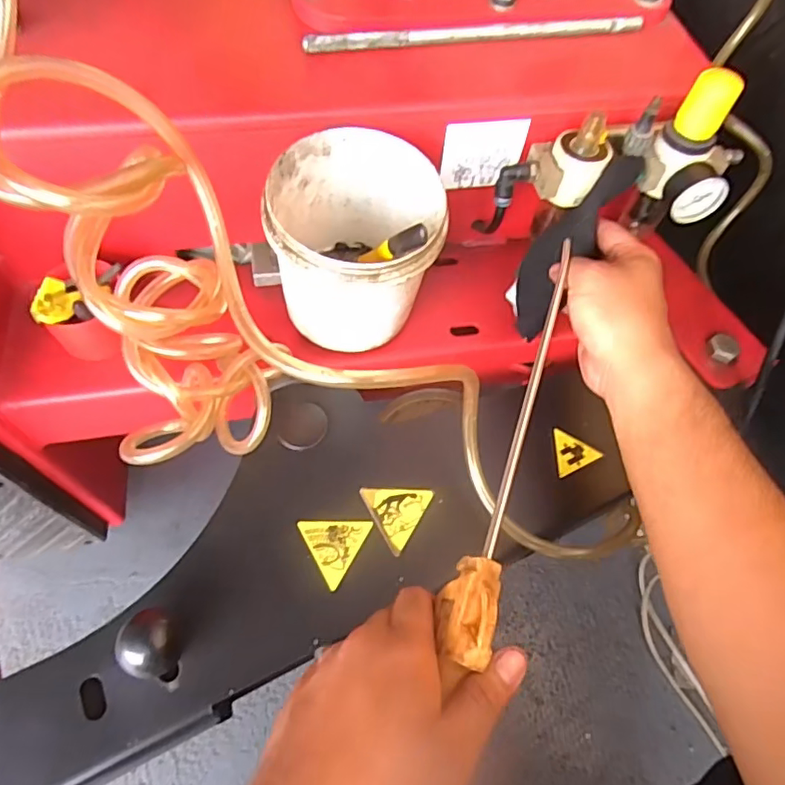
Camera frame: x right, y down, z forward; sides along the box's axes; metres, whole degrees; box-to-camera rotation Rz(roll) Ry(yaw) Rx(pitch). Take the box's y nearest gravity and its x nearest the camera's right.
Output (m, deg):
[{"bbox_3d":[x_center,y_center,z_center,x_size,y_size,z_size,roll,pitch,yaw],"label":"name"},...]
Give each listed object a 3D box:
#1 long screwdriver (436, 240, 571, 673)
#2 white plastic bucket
[{"bbox_3d":[0.076,0.013,0.335,0.025,0.028,0.281,18,64,6],"label":"long screwdriver"},{"bbox_3d":[-0.028,-0.105,0.423,0.115,0.124,0.122,2,60,-3],"label":"white plastic bucket"}]

